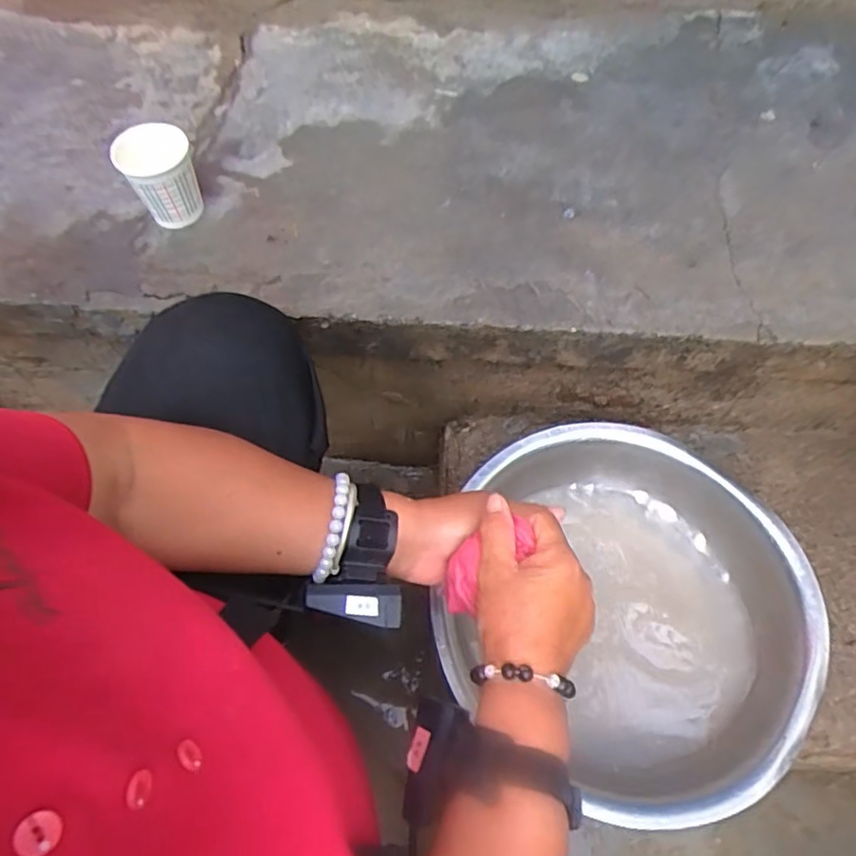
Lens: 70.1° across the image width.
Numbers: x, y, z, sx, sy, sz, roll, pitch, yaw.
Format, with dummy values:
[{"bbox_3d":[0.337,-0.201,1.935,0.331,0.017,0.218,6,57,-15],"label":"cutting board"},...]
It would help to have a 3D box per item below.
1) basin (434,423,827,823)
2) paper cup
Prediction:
[{"bbox_3d":[0.189,0.170,0.610,0.340,0.107,0.319,0,64,-1],"label":"basin"},{"bbox_3d":[-0.272,-0.255,0.628,0.067,0.082,0.069,0,64,-1],"label":"paper cup"}]

